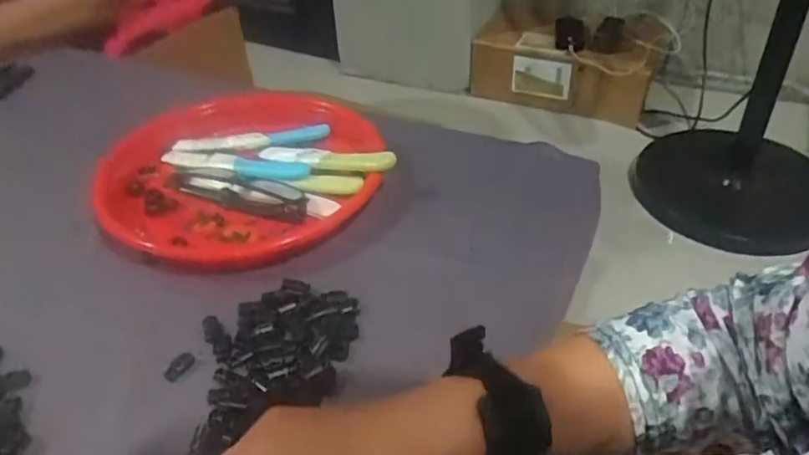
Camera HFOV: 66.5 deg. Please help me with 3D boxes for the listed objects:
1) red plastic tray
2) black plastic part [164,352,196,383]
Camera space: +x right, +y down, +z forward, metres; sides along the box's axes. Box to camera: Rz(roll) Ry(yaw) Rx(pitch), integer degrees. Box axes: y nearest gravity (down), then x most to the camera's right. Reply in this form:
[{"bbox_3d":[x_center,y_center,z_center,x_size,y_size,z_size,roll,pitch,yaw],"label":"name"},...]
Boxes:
[{"bbox_3d":[-0.154,-0.068,0.592,0.246,0.033,0.262,-9,41,-8],"label":"red plastic tray"},{"bbox_3d":[-0.154,0.094,0.421,0.012,0.004,0.023,19,42,22],"label":"black plastic part"}]

